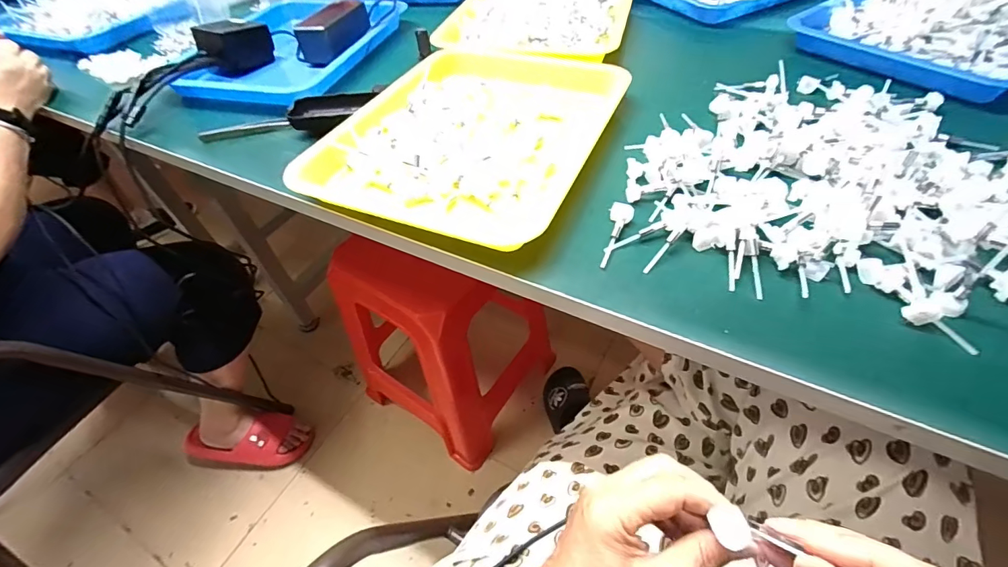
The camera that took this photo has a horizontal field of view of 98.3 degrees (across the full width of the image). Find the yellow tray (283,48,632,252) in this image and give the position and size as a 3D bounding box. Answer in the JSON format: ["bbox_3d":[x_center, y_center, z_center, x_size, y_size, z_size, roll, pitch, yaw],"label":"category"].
[{"bbox_3d":[-0.027,-0.169,0.467,0.256,0.028,0.304,16,52,17],"label":"yellow tray"}]

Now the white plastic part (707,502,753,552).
[{"bbox_3d":[0.119,0.127,0.228,0.017,0.005,0.022,-15,50,-9],"label":"white plastic part"}]

